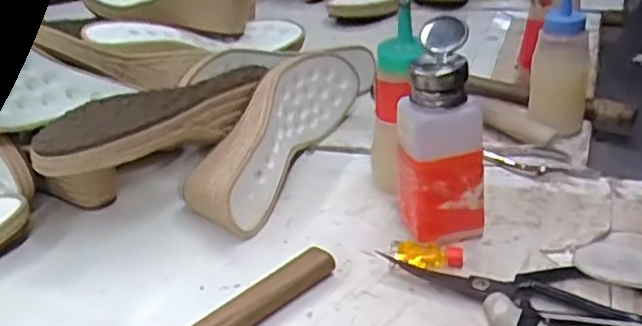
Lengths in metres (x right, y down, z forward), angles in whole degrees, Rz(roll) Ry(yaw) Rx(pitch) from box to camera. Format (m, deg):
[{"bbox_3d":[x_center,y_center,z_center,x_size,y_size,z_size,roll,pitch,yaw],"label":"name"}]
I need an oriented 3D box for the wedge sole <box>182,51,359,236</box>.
[{"bbox_3d":[-0.044,-0.032,0.615,0.074,0.083,0.233,8,32,23],"label":"wedge sole"}]

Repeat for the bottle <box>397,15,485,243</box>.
[{"bbox_3d":[0.086,-0.018,0.495,0.059,0.154,0.064,-4,29,4],"label":"bottle"}]

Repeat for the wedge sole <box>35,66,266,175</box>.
[{"bbox_3d":[-0.142,-0.041,0.587,0.090,0.046,0.212,13,35,28],"label":"wedge sole"}]

